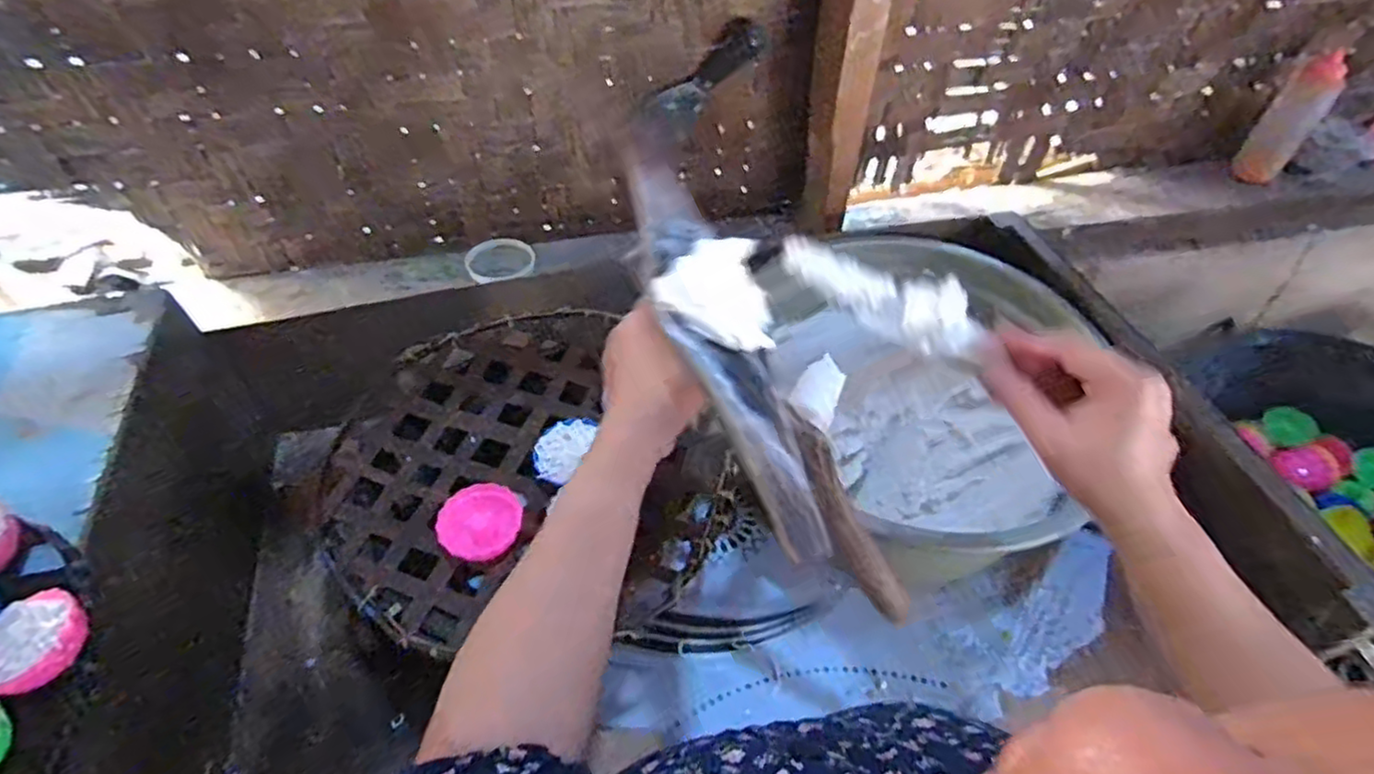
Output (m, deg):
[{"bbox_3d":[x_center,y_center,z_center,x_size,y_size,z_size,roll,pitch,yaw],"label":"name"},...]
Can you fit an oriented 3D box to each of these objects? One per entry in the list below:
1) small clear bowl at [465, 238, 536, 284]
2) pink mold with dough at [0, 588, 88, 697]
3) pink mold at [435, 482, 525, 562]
[{"bbox_3d":[-0.246,-0.172,0.914,0.089,0.016,0.079,-1,49,-2],"label":"small clear bowl"},{"bbox_3d":[-0.403,0.157,0.427,0.057,0.035,0.060,-37,59,-28],"label":"pink mold with dough"},{"bbox_3d":[-0.158,0.109,0.536,0.060,0.029,0.065,-28,55,-23],"label":"pink mold"}]

